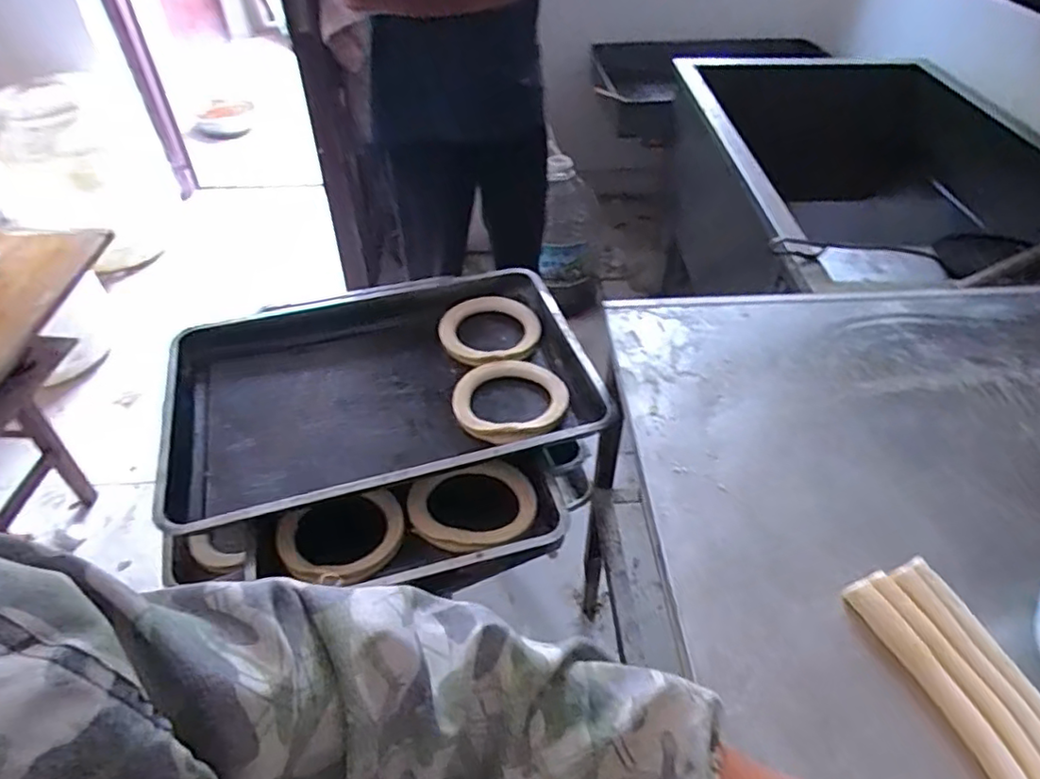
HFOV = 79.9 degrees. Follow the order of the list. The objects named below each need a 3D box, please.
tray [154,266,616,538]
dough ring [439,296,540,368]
[{"bbox_3d":[-0.222,-0.025,1.015,0.641,0.062,0.523,-13,39,-13],"label":"tray"},{"bbox_3d":[-0.049,-0.106,1.069,0.175,0.026,0.167,0,45,0],"label":"dough ring"}]

